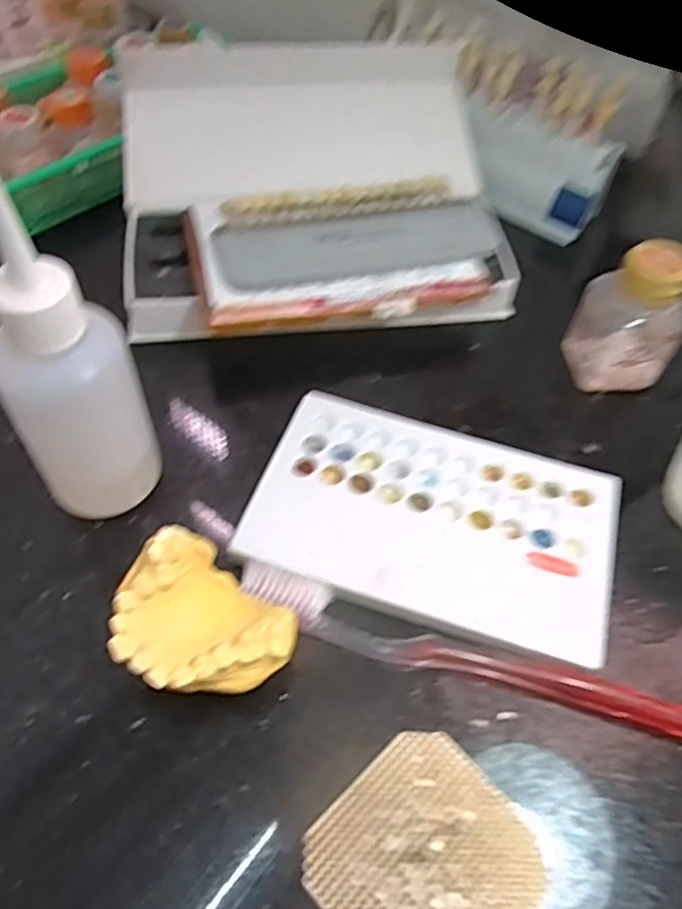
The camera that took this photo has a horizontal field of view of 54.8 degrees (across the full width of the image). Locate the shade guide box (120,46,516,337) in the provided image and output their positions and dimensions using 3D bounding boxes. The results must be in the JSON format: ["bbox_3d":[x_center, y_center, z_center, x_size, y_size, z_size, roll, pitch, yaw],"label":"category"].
[{"bbox_3d":[-0.019,-0.155,0.388,0.212,0.059,0.202,-7,56,-7],"label":"shade guide box"}]

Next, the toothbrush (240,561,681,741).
[{"bbox_3d":[0.049,0.079,0.255,0.185,0.012,0.019,16,56,9],"label":"toothbrush"}]

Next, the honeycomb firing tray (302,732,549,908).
[{"bbox_3d":[0.028,0.134,0.216,0.065,0.010,0.065,-38,64,-25],"label":"honeycomb firing tray"}]

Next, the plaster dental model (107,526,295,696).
[{"bbox_3d":[-0.051,0.065,0.245,0.067,0.036,0.052,25,58,15],"label":"plaster dental model"}]

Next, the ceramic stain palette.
[{"bbox_3d":[0.042,0.027,0.293,0.153,0.012,0.095,15,56,8],"label":"ceramic stain palette"}]

